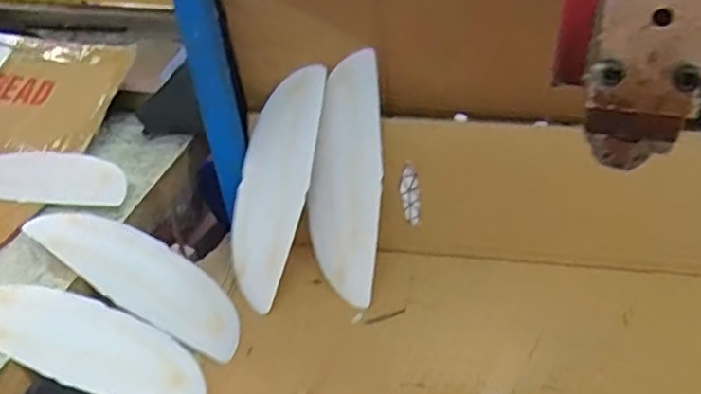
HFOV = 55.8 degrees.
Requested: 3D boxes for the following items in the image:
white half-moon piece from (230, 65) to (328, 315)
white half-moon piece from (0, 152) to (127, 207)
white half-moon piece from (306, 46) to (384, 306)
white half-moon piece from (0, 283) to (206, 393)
[{"bbox_3d":[-0.071,-0.012,0.601,0.071,0.019,0.213,12,86,19],"label":"white half-moon piece"},{"bbox_3d":[-0.317,-0.019,0.667,0.196,0.013,0.058,1,61,5],"label":"white half-moon piece"},{"bbox_3d":[-0.006,-0.018,0.594,0.075,0.215,0.013,4,2,34],"label":"white half-moon piece"},{"bbox_3d":[-0.210,0.114,0.531,0.211,0.019,0.077,24,44,-3],"label":"white half-moon piece"}]

